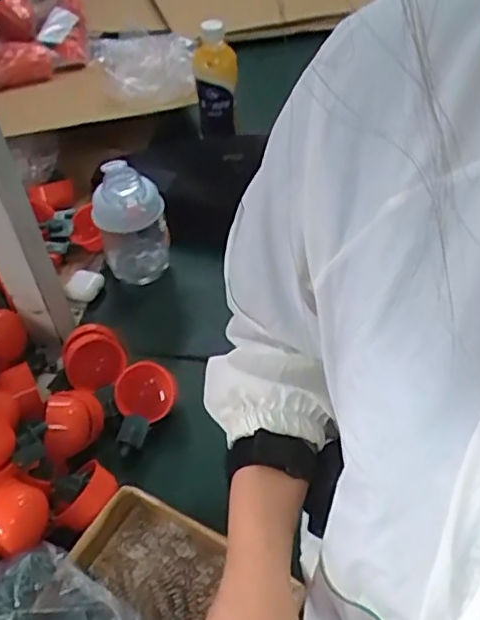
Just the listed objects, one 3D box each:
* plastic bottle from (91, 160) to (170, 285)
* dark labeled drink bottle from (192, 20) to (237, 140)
[{"bbox_3d":[-0.139,-0.099,0.764,0.077,0.151,0.068,28,55,25],"label":"plastic bottle"},{"bbox_3d":[-0.033,-0.324,0.850,0.057,0.153,0.065,-3,48,-1],"label":"dark labeled drink bottle"}]

